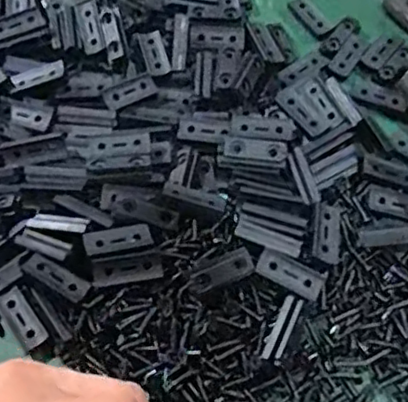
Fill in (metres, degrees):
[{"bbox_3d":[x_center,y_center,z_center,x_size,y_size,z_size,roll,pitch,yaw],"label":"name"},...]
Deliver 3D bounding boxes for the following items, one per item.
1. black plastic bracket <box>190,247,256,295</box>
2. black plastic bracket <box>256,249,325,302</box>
[{"bbox_3d":[0.009,0.037,0.325,0.032,0.011,0.012,-21,62,-11],"label":"black plastic bracket"},{"bbox_3d":[0.044,0.038,0.325,0.035,0.005,0.014,28,63,-2],"label":"black plastic bracket"}]

